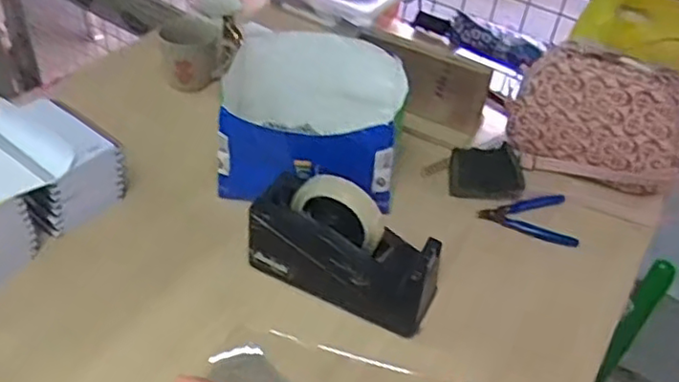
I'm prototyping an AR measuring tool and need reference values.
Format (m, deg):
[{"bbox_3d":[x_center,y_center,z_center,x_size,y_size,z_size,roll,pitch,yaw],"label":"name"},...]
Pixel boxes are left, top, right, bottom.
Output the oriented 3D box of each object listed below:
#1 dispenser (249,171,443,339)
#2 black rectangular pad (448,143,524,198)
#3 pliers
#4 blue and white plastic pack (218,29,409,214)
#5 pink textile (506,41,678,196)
[{"bbox_3d":[0.008,0.053,0.672,0.199,0.110,0.071,22,44,16],"label":"dispenser"},{"bbox_3d":[0.190,-0.026,0.841,0.090,0.039,0.065,0,42,-7],"label":"black rectangular pad"},{"bbox_3d":[0.236,0.032,0.818,0.117,0.007,0.087,4,42,-3],"label":"pliers"},{"bbox_3d":[-0.023,-0.082,0.810,0.199,0.130,0.210,11,42,4],"label":"blue and white plastic pack"},{"bbox_3d":[0.347,-0.096,0.861,0.218,0.145,0.088,19,43,13],"label":"pink textile"}]

